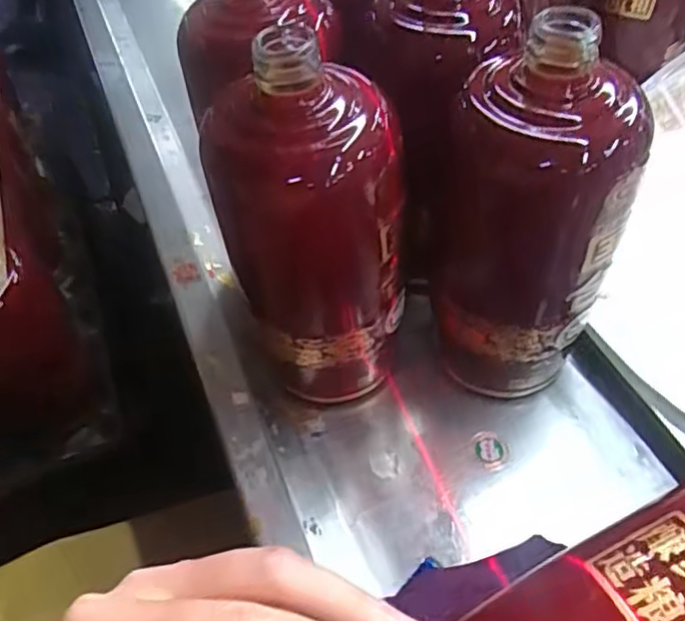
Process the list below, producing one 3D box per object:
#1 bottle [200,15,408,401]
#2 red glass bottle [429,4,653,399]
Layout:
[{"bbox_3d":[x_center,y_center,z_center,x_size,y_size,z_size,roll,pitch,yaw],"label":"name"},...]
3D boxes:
[{"bbox_3d":[-0.014,-0.023,0.300,0.078,0.188,0.074,-14,48,-11],"label":"bottle"},{"bbox_3d":[0.081,-0.041,0.298,0.079,0.164,0.072,-8,50,0],"label":"red glass bottle"}]

